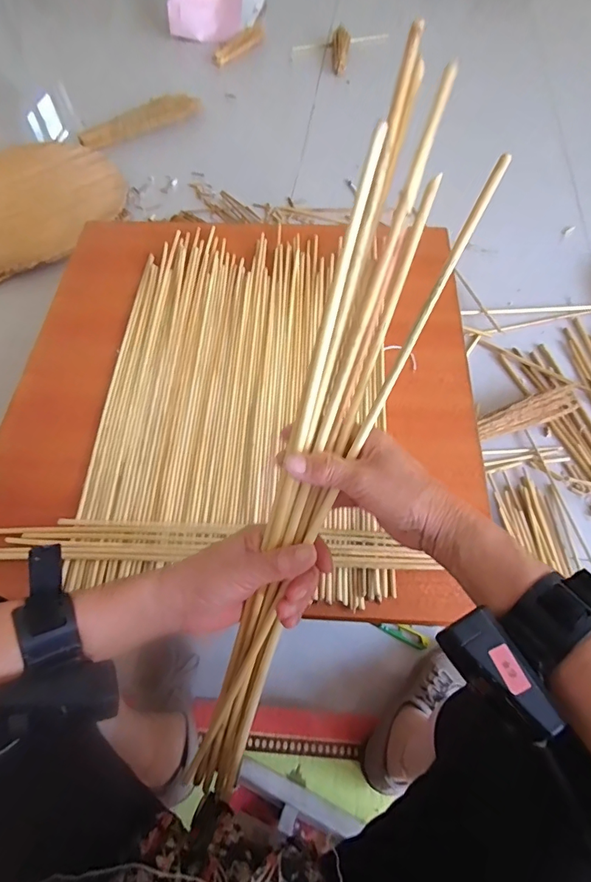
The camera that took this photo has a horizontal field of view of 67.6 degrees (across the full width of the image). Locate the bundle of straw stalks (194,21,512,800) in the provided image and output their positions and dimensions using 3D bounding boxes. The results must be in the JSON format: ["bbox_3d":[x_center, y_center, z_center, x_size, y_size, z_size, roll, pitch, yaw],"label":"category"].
[{"bbox_3d":[0.020,0.038,0.350,0.084,0.039,0.602,20,101,10],"label":"bundle of straw stalks"}]

